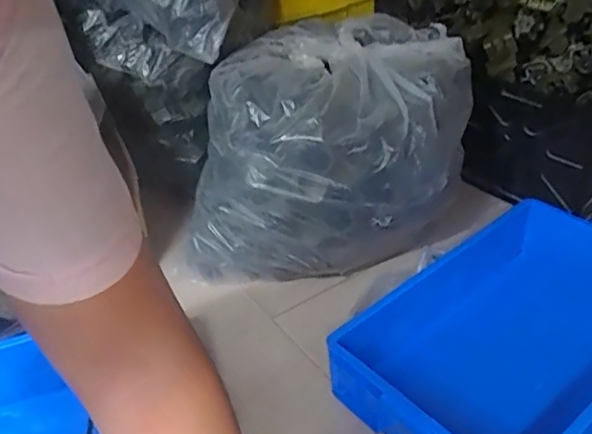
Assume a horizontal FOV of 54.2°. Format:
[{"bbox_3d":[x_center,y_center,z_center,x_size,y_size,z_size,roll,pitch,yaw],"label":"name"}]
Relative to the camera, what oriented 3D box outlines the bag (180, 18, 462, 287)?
[{"bbox_3d":[0.084,-0.184,1.459,0.576,0.435,0.638,10,36,19],"label":"bag"}]

